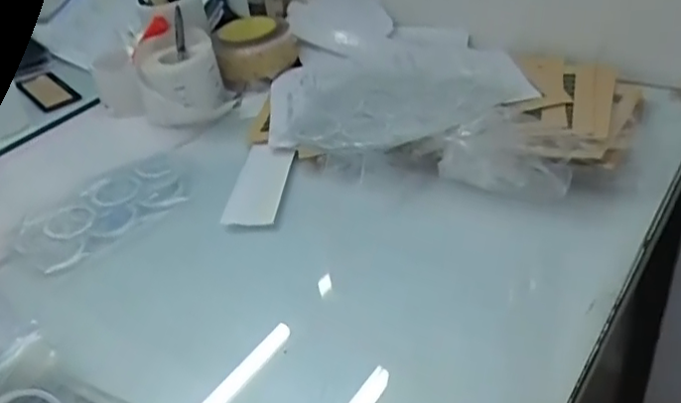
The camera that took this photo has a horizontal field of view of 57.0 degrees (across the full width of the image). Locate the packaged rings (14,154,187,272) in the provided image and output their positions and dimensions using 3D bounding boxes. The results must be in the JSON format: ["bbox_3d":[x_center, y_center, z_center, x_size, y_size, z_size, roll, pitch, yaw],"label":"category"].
[{"bbox_3d":[-0.240,0.006,0.645,0.175,0.010,0.112,-33,42,-32],"label":"packaged rings"}]

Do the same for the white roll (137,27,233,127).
[{"bbox_3d":[-0.201,-0.155,0.803,0.107,0.077,0.117,-16,36,-12],"label":"white roll"}]

